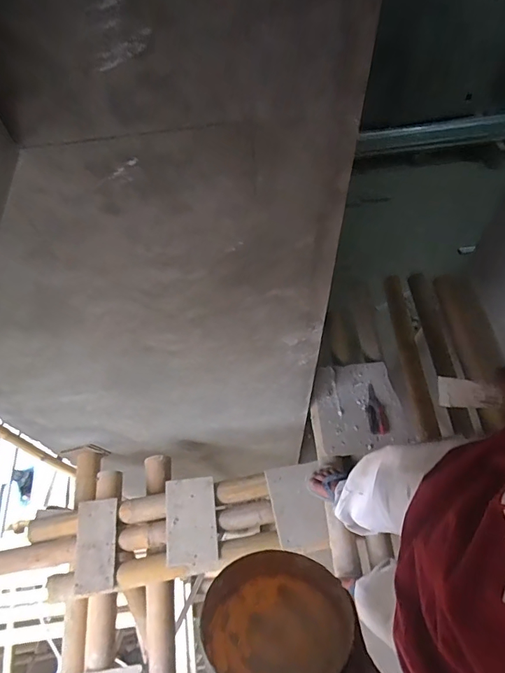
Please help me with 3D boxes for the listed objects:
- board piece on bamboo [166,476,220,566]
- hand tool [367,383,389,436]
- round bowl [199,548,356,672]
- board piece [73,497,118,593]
[{"bbox_3d":[-0.191,0.575,1.319,0.155,0.016,0.242,-4,69,-5],"label":"board piece on bamboo"},{"bbox_3d":[0.423,0.250,1.430,0.066,0.032,0.176,-1,60,4],"label":"hand tool"},{"bbox_3d":[0.026,0.286,0.418,0.144,0.029,0.144,-4,24,2],"label":"round bowl"},{"bbox_3d":[-0.480,0.634,1.288,0.115,0.018,0.250,-2,60,-8],"label":"board piece"}]

